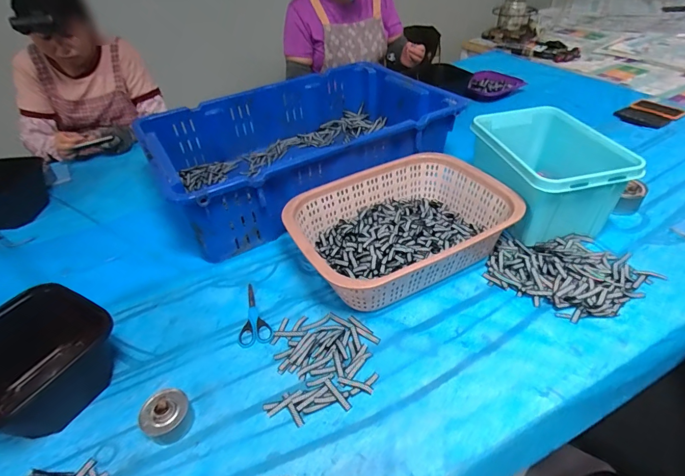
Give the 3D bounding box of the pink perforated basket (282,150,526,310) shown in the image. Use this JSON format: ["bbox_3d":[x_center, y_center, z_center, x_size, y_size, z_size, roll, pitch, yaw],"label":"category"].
[{"bbox_3d":[0.097,-0.027,0.714,0.381,0.107,0.293,-22,43,-18],"label":"pink perforated basket"}]

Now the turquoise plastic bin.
[{"bbox_3d":[0.390,-0.123,0.765,0.198,0.156,0.273,-10,41,-5],"label":"turquoise plastic bin"}]

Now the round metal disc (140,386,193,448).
[{"bbox_3d":[-0.233,0.234,0.515,0.058,0.038,0.058,-3,41,3],"label":"round metal disc"}]

